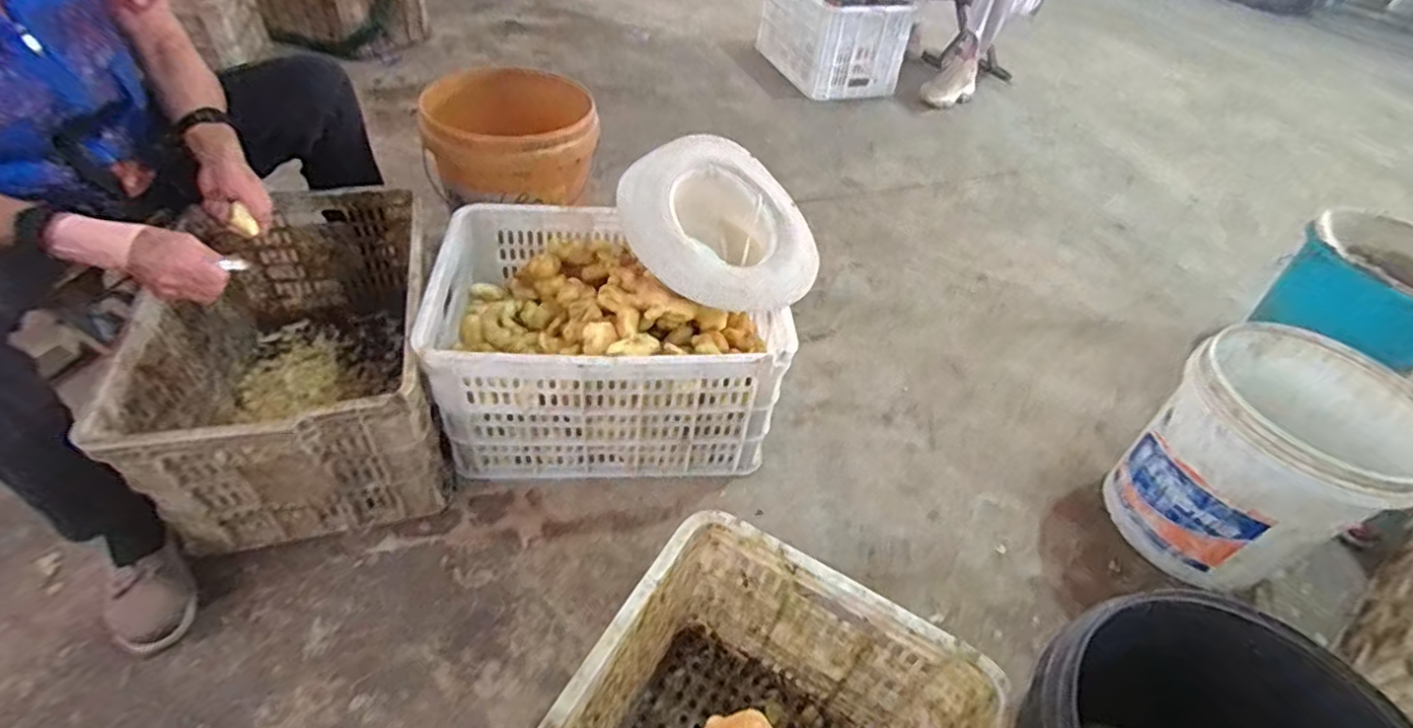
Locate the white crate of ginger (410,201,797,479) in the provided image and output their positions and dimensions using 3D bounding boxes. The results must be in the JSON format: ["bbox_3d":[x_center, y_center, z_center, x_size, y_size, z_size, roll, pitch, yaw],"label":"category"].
[{"bbox_3d":[-0.154,-0.036,1.066,0.507,0.285,0.358,-1,47,-7],"label":"white crate of ginger"}]

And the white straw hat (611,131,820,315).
[{"bbox_3d":[0.008,-0.219,1.022,0.297,0.139,0.316,0,67,-19],"label":"white straw hat"}]

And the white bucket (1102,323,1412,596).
[{"bbox_3d":[0.823,0.155,0.977,0.280,0.320,0.280,-21,52,-26],"label":"white bucket"}]

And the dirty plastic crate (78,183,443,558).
[{"bbox_3d":[-0.603,-0.016,0.973,0.337,0.268,0.509,-10,48,-18],"label":"dirty plastic crate"}]

